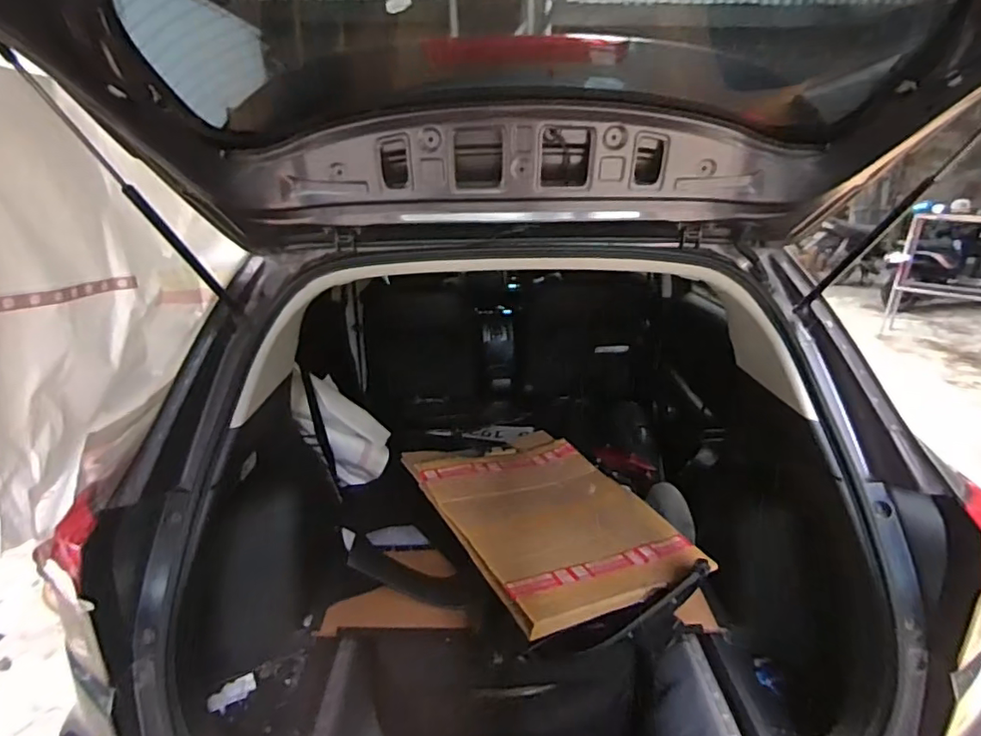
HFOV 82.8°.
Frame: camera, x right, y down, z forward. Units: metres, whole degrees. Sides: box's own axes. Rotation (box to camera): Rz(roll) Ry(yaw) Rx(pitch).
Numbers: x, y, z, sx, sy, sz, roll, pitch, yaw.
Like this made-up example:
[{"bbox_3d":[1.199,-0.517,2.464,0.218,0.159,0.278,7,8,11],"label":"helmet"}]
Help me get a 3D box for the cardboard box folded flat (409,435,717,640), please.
[{"bbox_3d":[0.141,0.367,1.435,0.524,0.049,0.720,-6,23,-30],"label":"cardboard box folded flat"}]

